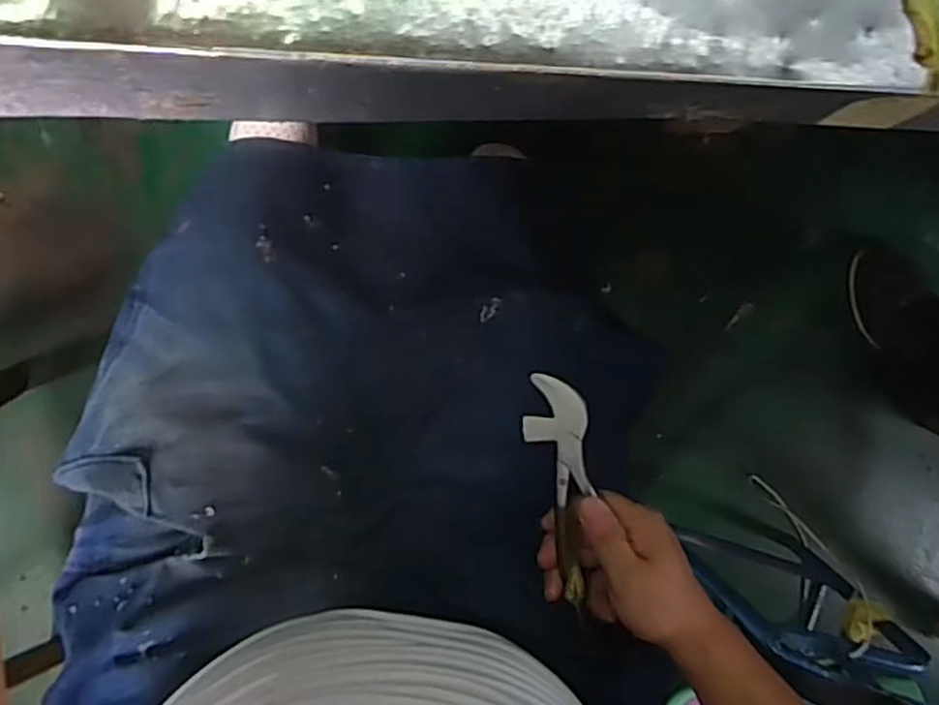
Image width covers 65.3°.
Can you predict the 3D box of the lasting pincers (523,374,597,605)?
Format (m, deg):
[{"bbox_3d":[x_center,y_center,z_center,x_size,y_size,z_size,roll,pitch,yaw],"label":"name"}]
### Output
[{"bbox_3d":[0.063,0.097,0.507,0.040,0.019,0.162,-7,102,-5],"label":"lasting pincers"}]

